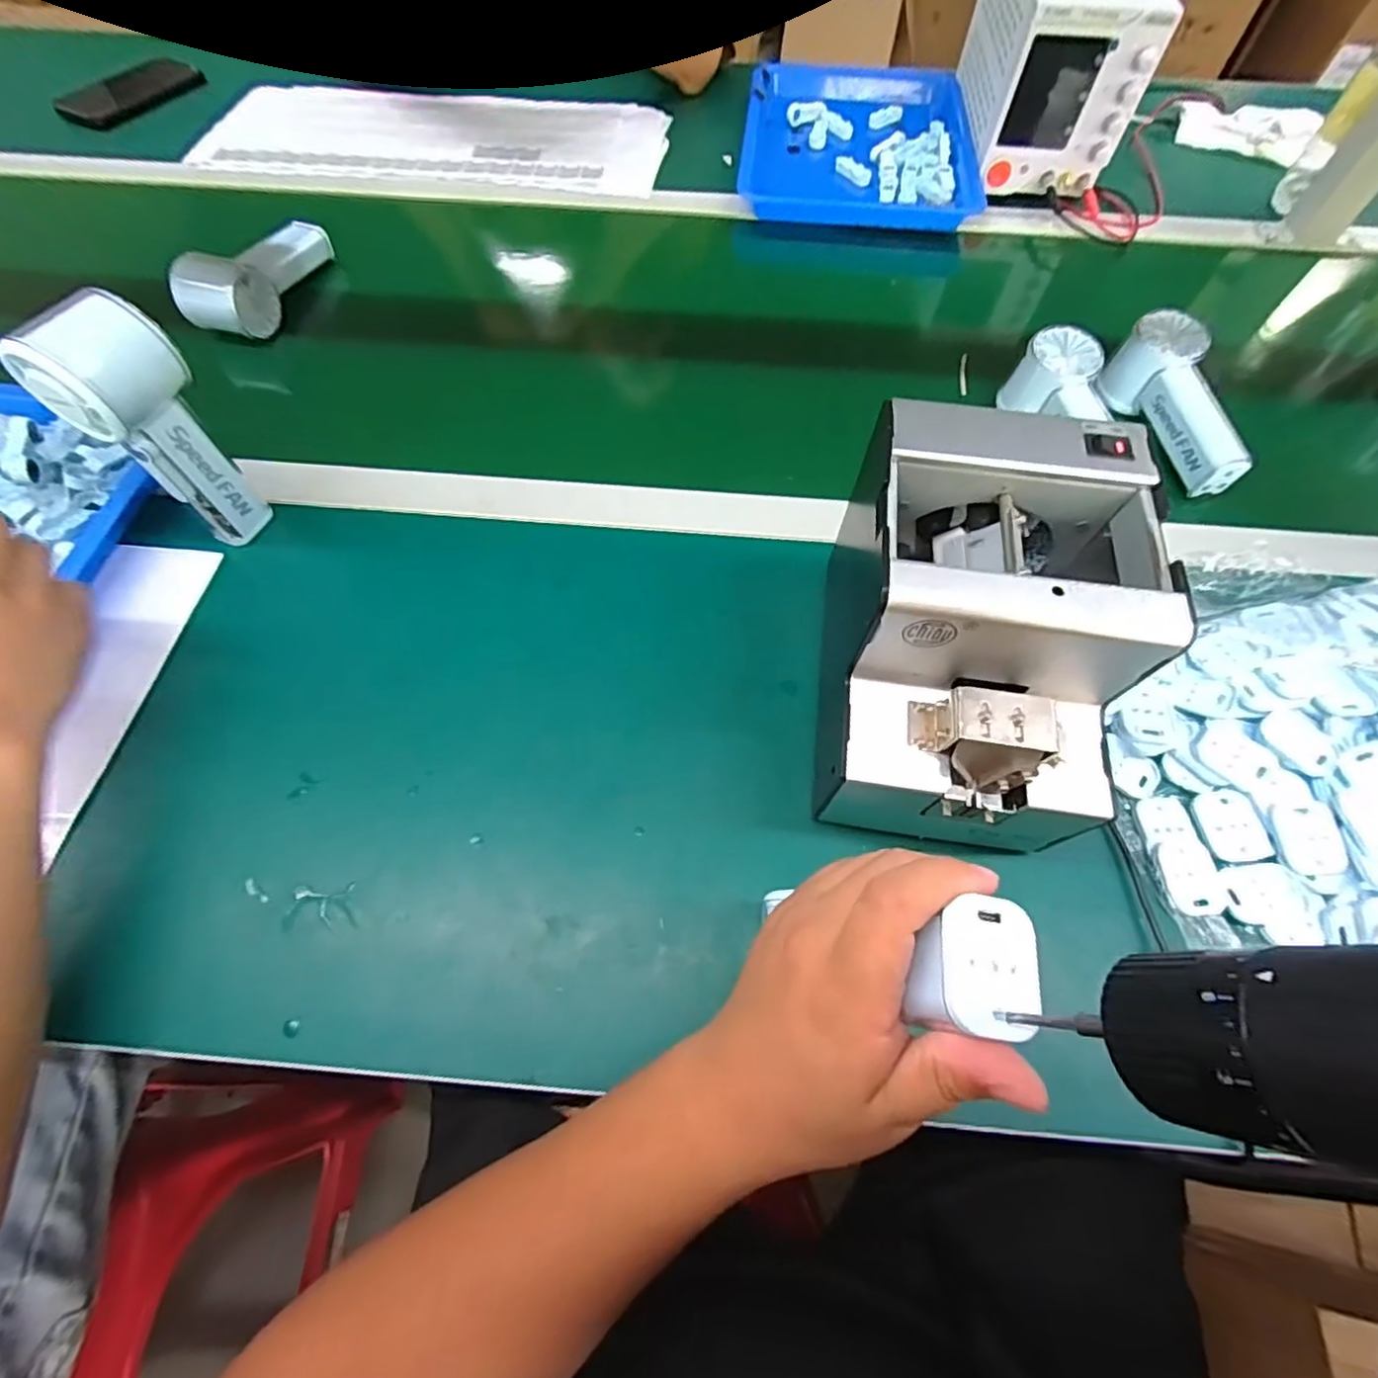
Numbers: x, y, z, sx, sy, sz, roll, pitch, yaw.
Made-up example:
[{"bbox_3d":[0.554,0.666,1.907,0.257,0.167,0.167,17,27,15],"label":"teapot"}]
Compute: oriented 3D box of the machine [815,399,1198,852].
[{"bbox_3d":[0.142,-0.021,0.323,0.136,0.153,0.175,5,63,3],"label":"machine"}]

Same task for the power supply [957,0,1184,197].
[{"bbox_3d":[0.387,-0.681,0.662,0.128,0.143,0.257,6,63,3],"label":"power supply"}]

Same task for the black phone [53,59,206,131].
[{"bbox_3d":[-0.708,-0.758,0.788,0.083,0.014,0.172,27,66,13],"label":"black phone"}]

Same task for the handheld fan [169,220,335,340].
[{"bbox_3d":[-0.393,-0.383,0.568,0.061,0.052,0.164,15,63,8],"label":"handheld fan"}]

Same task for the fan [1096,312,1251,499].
[{"bbox_3d":[0.383,-0.221,0.480,0.051,0.053,0.142,-4,62,-2],"label":"fan"}]

